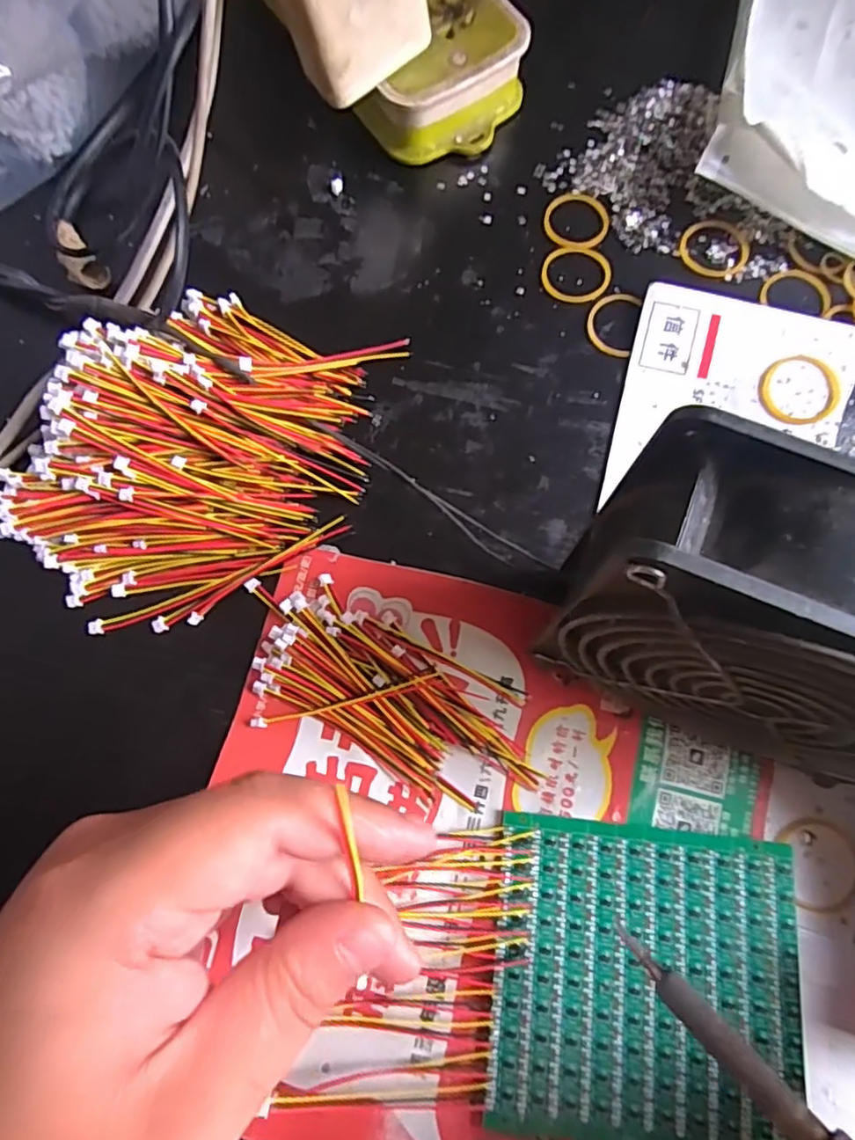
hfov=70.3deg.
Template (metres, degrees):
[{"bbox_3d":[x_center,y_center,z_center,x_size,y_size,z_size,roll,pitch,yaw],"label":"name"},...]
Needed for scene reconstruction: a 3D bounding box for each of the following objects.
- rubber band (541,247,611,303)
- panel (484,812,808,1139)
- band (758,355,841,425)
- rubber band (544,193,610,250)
[{"bbox_3d":[0.068,-0.135,0.275,0.031,0.004,0.029,0,76,1],"label":"rubber band"},{"bbox_3d":[0.072,0.137,0.203,0.098,0.004,0.094,5,73,4],"label":"panel"},{"bbox_3d":[0.158,-0.076,0.257,0.033,0.004,0.030,0,83,3],"label":"band"},{"bbox_3d":[0.070,-0.163,0.283,0.030,0.004,0.029,0,76,1],"label":"rubber band"}]

